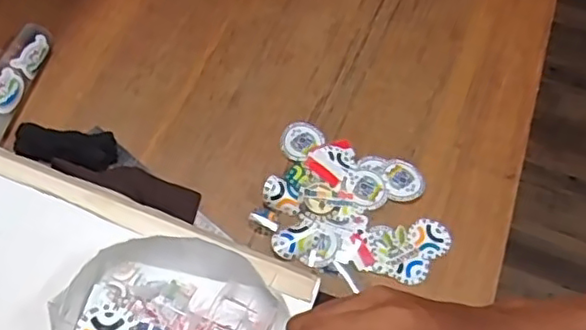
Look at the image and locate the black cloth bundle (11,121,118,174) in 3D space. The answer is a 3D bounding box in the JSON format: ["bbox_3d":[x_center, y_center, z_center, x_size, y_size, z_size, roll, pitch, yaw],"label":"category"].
[{"bbox_3d":[-0.297,-0.025,0.803,0.131,0.024,0.056,12,62,3],"label":"black cloth bundle"}]

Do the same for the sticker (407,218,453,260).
[{"bbox_3d":[0.175,0.092,0.786,0.051,0.004,0.052,-38,71,-20],"label":"sticker"}]

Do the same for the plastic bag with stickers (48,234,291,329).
[{"bbox_3d":[-0.103,0.139,0.528,0.183,0.049,0.150,-1,63,-4],"label":"plastic bag with stickers"}]

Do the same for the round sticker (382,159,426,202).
[{"bbox_3d":[0.148,0.020,0.820,0.053,0.005,0.059,-7,68,-6],"label":"round sticker"}]

